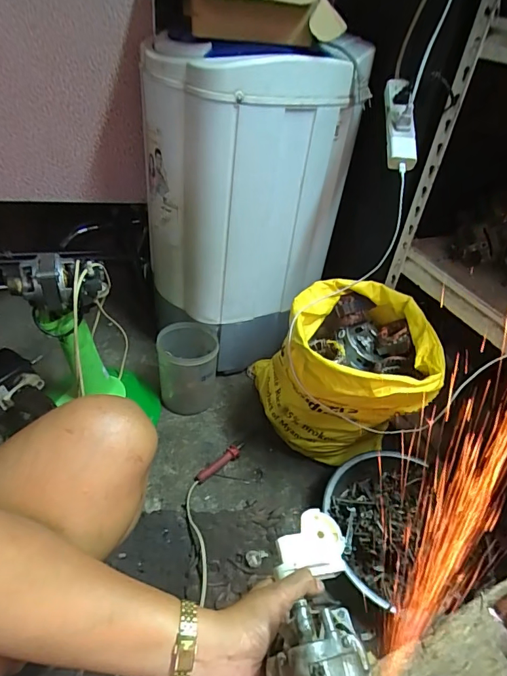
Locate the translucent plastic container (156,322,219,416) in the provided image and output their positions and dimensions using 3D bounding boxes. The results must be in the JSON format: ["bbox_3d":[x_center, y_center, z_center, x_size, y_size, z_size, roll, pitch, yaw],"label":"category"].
[{"bbox_3d":[-0.155,0.075,1.004,0.129,0.176,0.123,3,39,-6],"label":"translucent plastic container"}]

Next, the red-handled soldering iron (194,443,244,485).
[{"bbox_3d":[-0.069,0.266,0.927,0.138,0.022,0.026,-27,50,-36],"label":"red-handled soldering iron"}]

